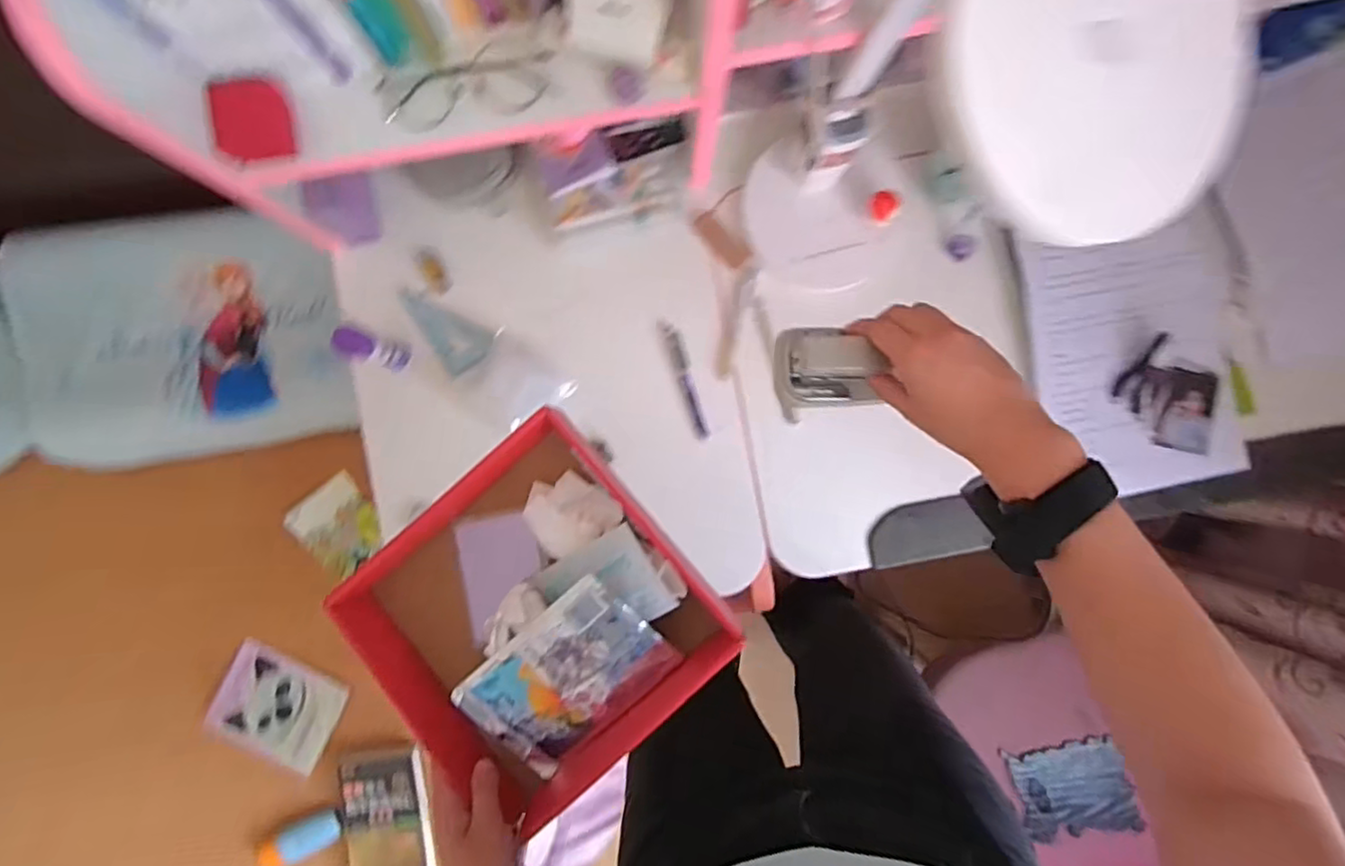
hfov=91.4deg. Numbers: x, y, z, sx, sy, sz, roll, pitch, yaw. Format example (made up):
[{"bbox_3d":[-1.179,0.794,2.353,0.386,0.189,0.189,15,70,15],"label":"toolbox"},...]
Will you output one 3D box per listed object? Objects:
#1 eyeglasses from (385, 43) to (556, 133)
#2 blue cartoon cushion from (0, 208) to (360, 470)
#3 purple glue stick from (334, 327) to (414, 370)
[{"bbox_3d":[-0.161,-0.278,0.527,0.137,0.029,0.036,-8,91,-2],"label":"eyeglasses"},{"bbox_3d":[-0.617,-0.114,0.845,0.410,0.147,0.279,-6,91,-2],"label":"blue cartoon cushion"},{"bbox_3d":[-0.297,-0.083,0.659,0.030,0.126,0.025,19,90,-2],"label":"purple glue stick"}]

